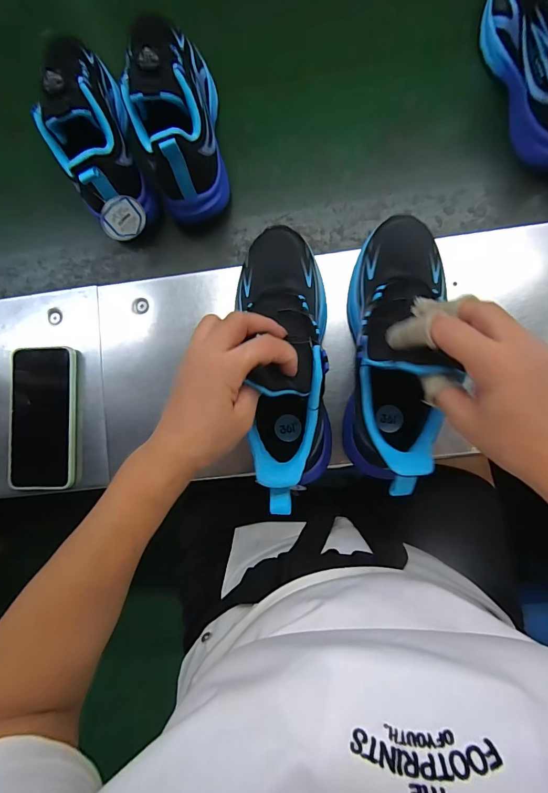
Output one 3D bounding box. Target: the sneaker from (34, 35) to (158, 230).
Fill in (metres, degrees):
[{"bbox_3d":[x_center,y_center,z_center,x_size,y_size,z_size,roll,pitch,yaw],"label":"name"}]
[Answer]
[{"bbox_3d":[-0.207,-0.301,0.426,0.072,0.127,0.224,-21,84,1],"label":"sneaker"}]

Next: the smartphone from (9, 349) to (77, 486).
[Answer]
[{"bbox_3d":[-0.269,0.025,0.437,0.078,0.019,0.163,-1,85,3],"label":"smartphone"}]

